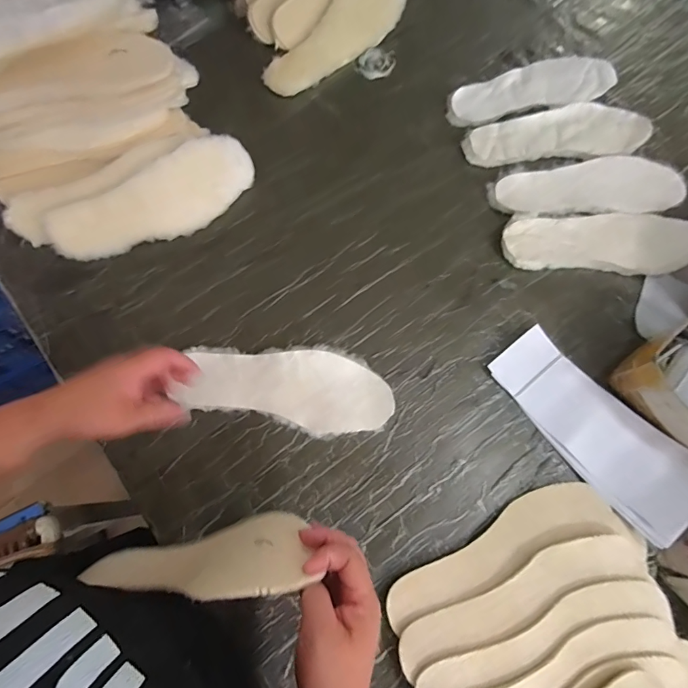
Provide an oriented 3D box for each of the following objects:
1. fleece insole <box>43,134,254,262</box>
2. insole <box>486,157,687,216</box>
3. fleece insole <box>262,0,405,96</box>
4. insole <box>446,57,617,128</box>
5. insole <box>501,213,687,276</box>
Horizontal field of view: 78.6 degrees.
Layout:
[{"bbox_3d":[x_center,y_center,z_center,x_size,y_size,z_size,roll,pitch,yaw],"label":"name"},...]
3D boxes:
[{"bbox_3d":[-0.257,-0.193,0.577,0.276,0.034,0.100,-24,110,-7],"label":"fleece insole"},{"bbox_3d":[0.351,-0.228,0.616,0.267,0.023,0.092,-1,74,-1],"label":"insole"},{"bbox_3d":[-0.012,-0.511,0.692,0.290,0.009,0.098,-42,95,-8],"label":"fleece insole"},{"bbox_3d":[0.295,-0.408,0.674,0.270,0.018,0.090,-15,74,-5],"label":"insole"},{"bbox_3d":[0.359,-0.148,0.585,0.265,0.046,0.093,5,74,1],"label":"insole"}]

